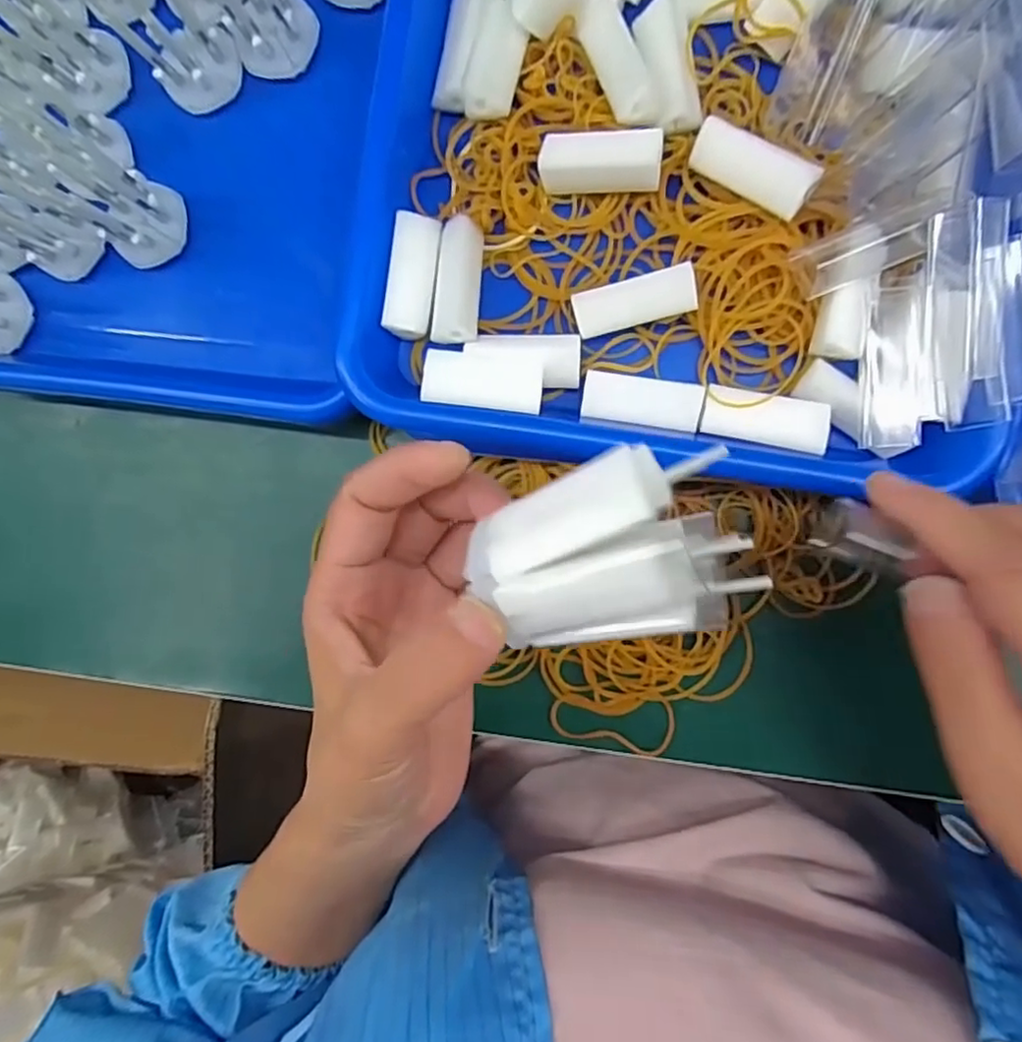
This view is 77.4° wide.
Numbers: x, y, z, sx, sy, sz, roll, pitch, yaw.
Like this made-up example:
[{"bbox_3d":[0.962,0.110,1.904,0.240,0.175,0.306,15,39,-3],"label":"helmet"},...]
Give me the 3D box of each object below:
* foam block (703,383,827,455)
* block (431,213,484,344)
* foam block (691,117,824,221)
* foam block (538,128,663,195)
[{"bbox_3d":[0.096,-0.039,0.241,0.045,0.007,0.019,13,91,9],"label":"foam block"},{"bbox_3d":[-0.020,-0.093,0.252,0.017,0.019,0.048,2,89,9],"label":"block"},{"bbox_3d":[0.089,-0.129,0.234,0.046,0.013,0.016,36,95,8],"label":"foam block"},{"bbox_3d":[0.034,-0.138,0.246,0.045,0.012,0.020,5,90,9],"label":"foam block"}]

